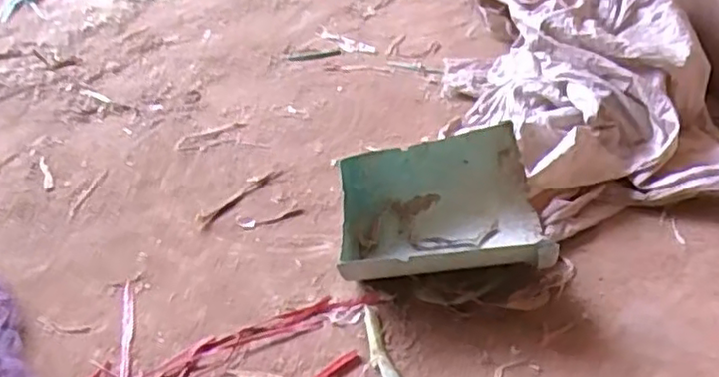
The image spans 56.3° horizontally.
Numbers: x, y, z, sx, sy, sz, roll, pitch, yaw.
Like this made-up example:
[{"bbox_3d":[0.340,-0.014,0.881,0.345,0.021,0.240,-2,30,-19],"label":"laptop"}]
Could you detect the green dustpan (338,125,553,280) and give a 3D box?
[{"bbox_3d":[0.143,0.054,1.204,0.350,0.137,0.325,-2,35,7],"label":"green dustpan"}]

